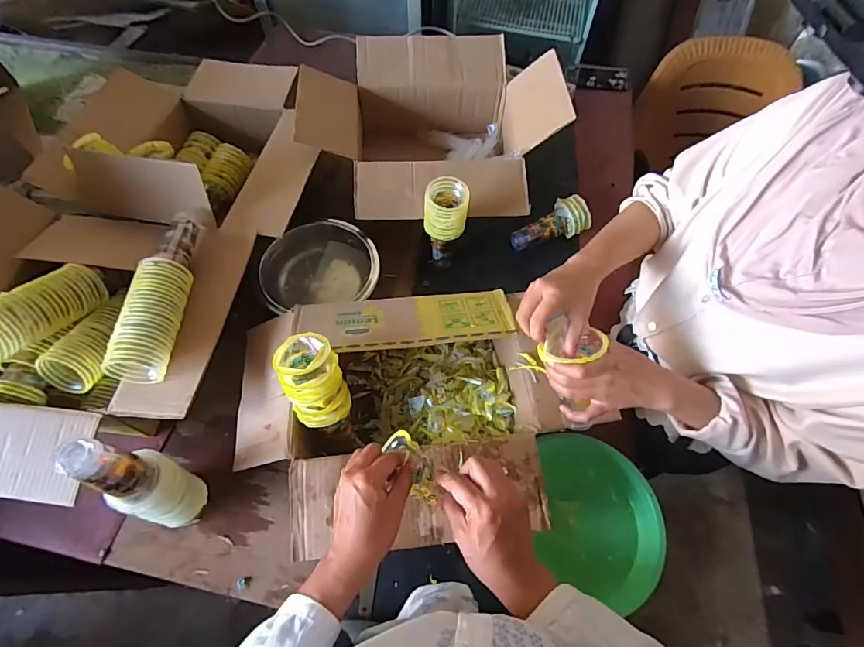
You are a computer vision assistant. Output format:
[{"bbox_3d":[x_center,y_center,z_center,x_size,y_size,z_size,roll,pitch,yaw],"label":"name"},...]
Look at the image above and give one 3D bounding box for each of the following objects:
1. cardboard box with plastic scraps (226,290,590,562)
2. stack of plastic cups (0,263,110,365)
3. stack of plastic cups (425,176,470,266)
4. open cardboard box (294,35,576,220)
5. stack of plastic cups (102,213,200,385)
[{"bbox_3d":[-0.063,0.131,0.649,0.456,0.177,0.351,-6,63,-5],"label":"cardboard box with plastic scraps"},{"bbox_3d":[-0.556,-0.017,0.619,0.059,0.064,0.173,27,47,12],"label":"stack of plastic cups"},{"bbox_3d":[0.024,-0.175,0.814,0.077,0.183,0.067,7,62,2],"label":"stack of plastic cups"},{"bbox_3d":[-0.006,-0.401,0.936,0.510,0.215,0.433,-2,62,-2],"label":"open cardboard box"},{"bbox_3d":[-0.394,-0.052,0.657,0.078,0.058,0.279,7,62,2],"label":"stack of plastic cups"}]

